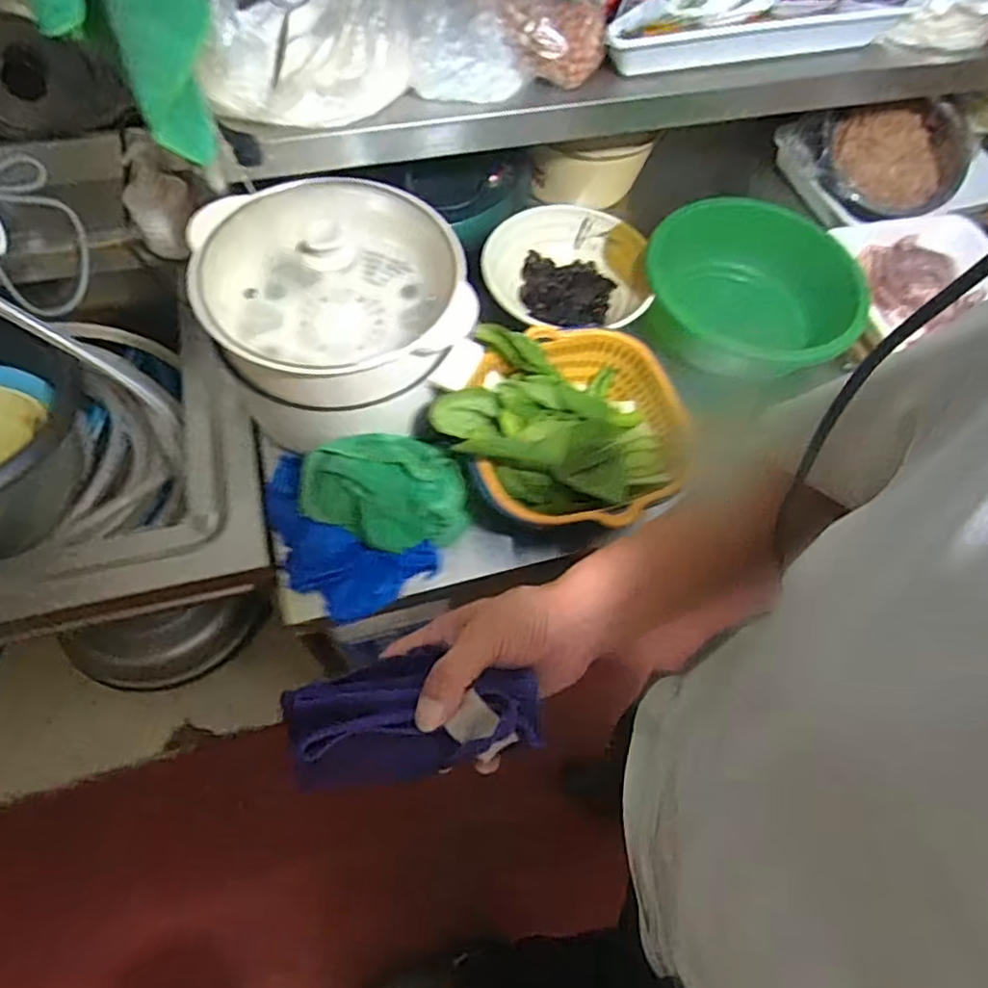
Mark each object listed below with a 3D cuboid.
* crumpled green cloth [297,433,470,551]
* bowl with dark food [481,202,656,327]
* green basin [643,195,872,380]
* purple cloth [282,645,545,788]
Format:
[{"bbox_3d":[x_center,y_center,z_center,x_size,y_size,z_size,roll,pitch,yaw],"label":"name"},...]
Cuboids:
[{"bbox_3d":[-0.114,-0.003,0.676,0.165,0.055,0.105,-5,65,-6],"label":"crumpled green cloth"},{"bbox_3d":[0.100,-0.273,0.824,0.208,0.076,0.191,1,64,-3],"label":"bowl with dark food"},{"bbox_3d":[0.336,-0.253,0.873,0.274,0.130,0.262,1,64,-3],"label":"green basin"},{"bbox_3d":[-0.046,0.131,0.389,0.146,0.042,0.070,-2,64,-7],"label":"purple cloth"}]

